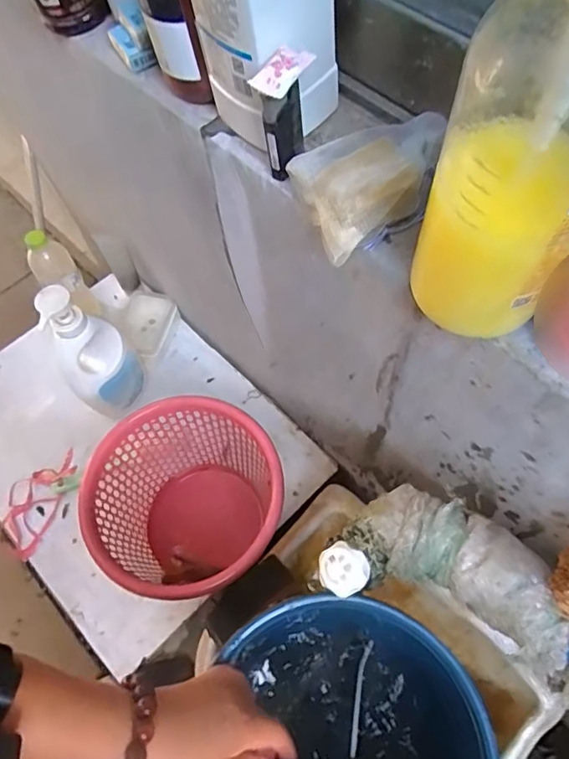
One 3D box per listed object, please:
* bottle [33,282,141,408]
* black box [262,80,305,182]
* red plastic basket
[{"bbox_3d":[-0.289,-0.031,0.790,0.066,0.272,0.096,15,67,10],"label":"bottle"},{"bbox_3d":[-0.001,-0.181,0.384,0.014,0.074,0.033,26,69,15],"label":"black box"},{"bbox_3d":[-0.119,0.175,0.723,0.233,0.213,0.234,-1,65,3],"label":"red plastic basket"}]

